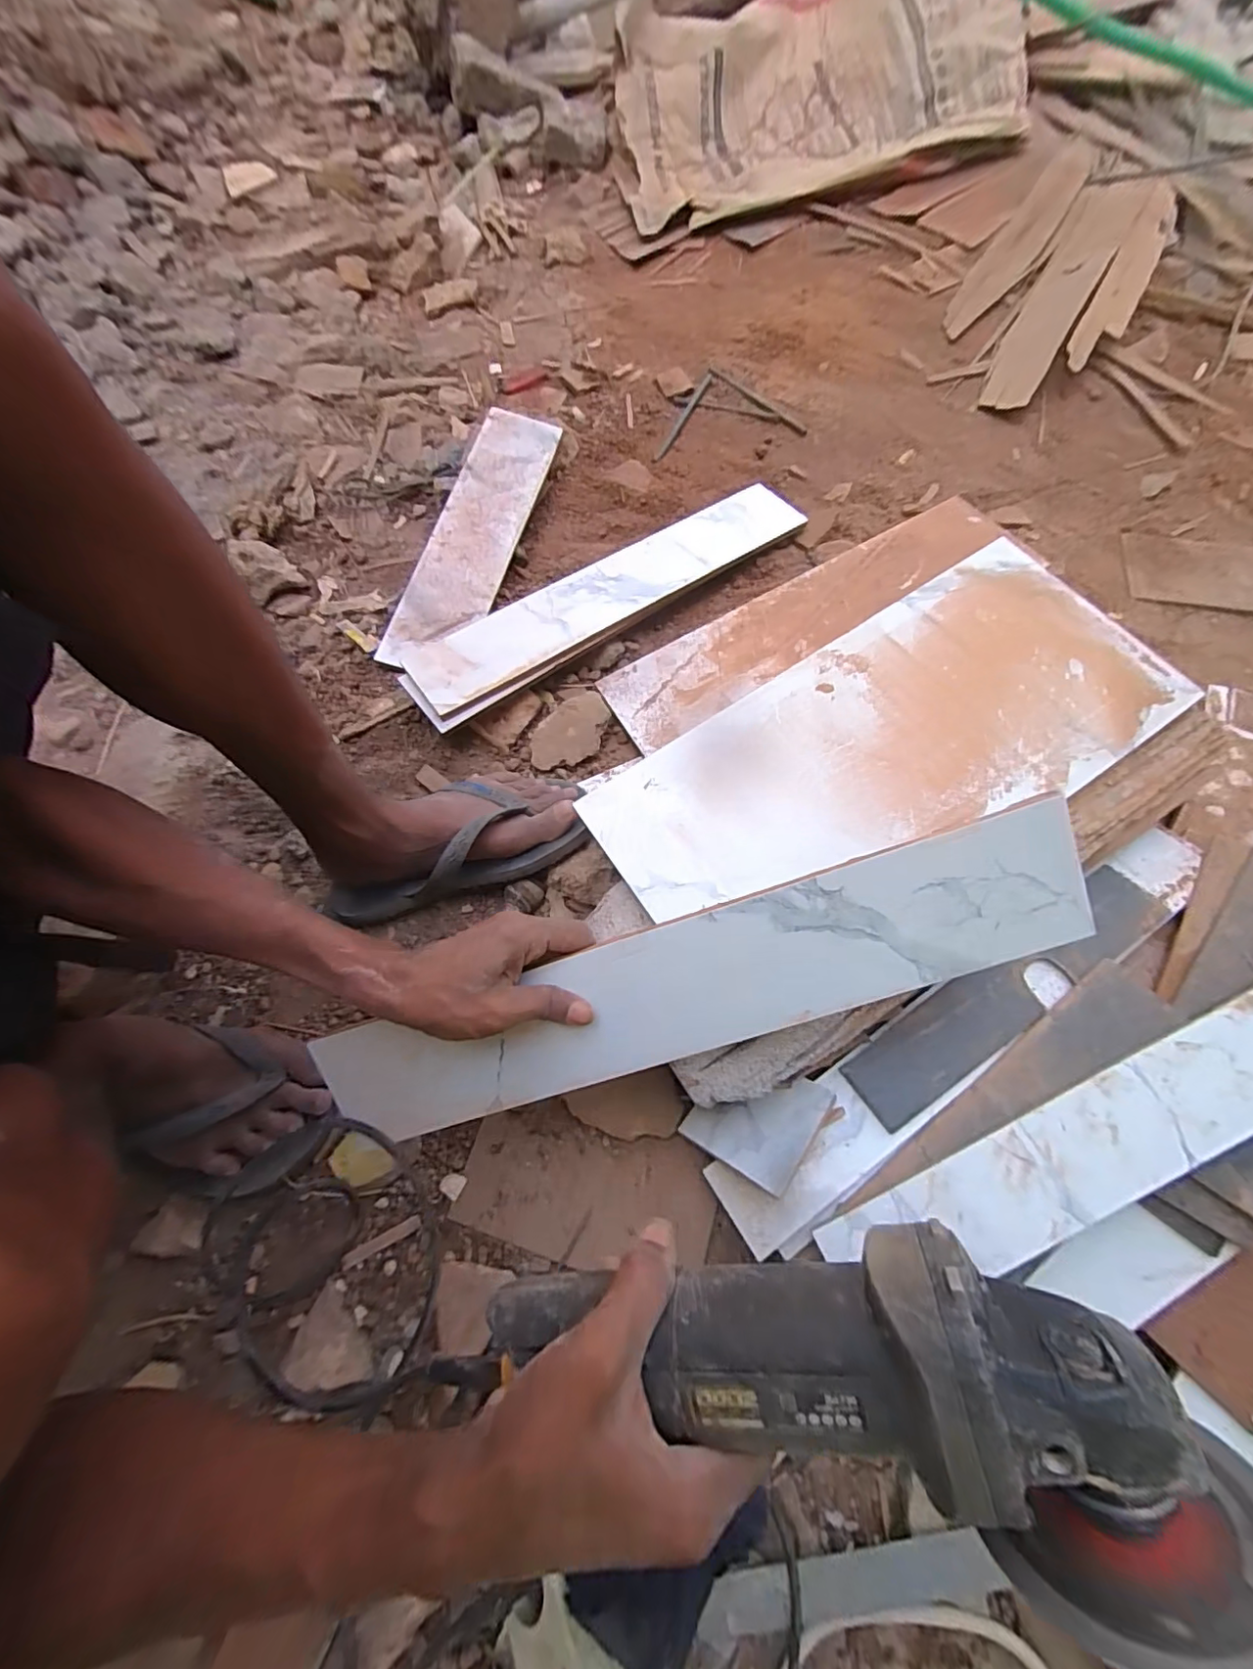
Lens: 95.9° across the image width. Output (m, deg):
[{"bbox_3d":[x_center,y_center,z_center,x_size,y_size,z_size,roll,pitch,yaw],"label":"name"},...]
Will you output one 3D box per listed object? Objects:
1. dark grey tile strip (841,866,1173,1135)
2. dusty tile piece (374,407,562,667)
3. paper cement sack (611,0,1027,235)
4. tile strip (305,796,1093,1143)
[{"bbox_3d":[0.311,0.127,0.461,0.296,0.009,0.057,-34,61,-6],"label":"dark grey tile strip"},{"bbox_3d":[-0.185,-0.366,0.687,0.102,0.013,0.382,14,71,7],"label":"dusty tile piece"},{"bbox_3d":[0.301,-1.246,0.915,0.667,0.101,0.398,-22,71,-6],"label":"paper cement sack"},{"bbox_3d":[0.035,0.103,0.360,0.481,0.006,0.094,-19,100,7],"label":"tile strip"}]

